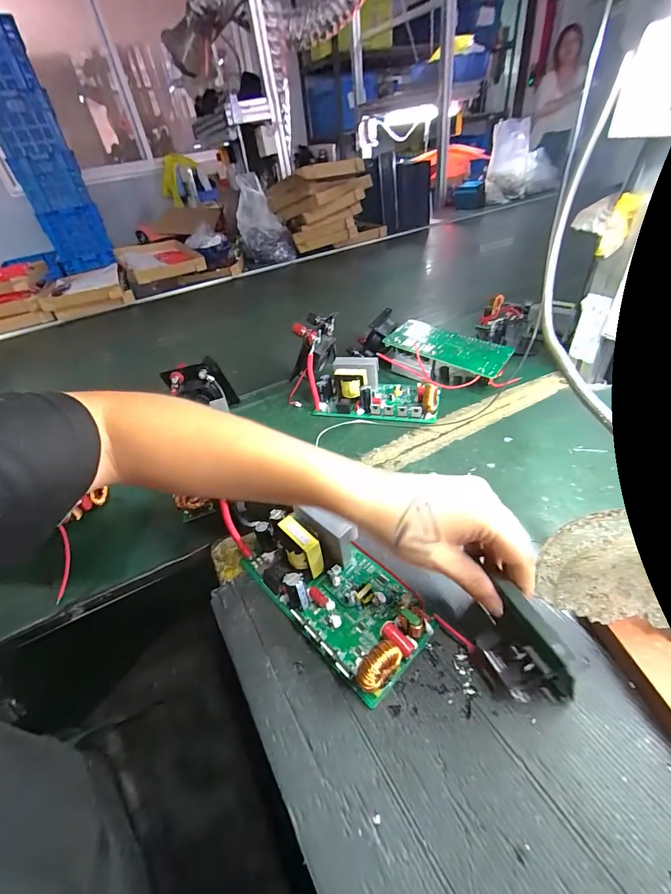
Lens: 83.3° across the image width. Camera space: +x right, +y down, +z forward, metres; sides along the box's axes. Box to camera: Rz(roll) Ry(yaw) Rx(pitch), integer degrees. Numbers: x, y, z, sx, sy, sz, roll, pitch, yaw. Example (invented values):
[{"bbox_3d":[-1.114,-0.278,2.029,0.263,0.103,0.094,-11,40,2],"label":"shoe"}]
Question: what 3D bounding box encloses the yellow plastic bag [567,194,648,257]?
[{"bbox_3d":[0.306,-0.253,0.432,0.059,0.058,0.037,16,46,23],"label":"yellow plastic bag"}]

